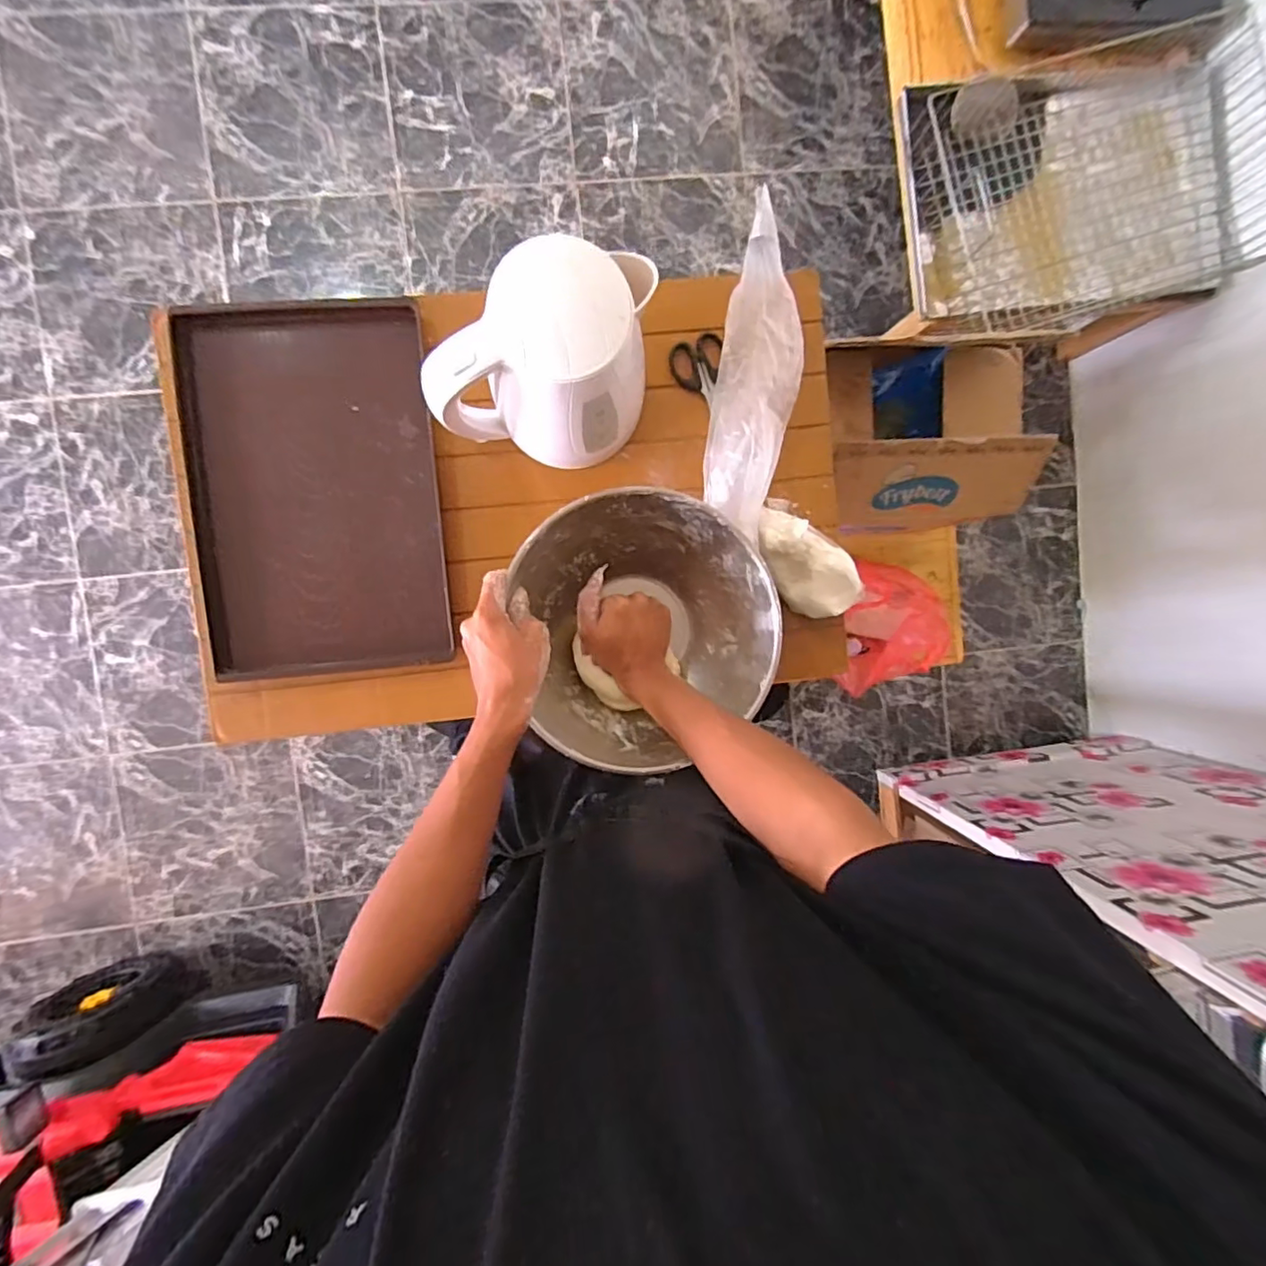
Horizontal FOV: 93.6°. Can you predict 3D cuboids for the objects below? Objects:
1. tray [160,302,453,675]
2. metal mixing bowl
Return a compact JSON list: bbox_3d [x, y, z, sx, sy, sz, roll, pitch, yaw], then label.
[{"bbox_3d":[-0.319,-0.143,0.602,0.233,0.021,0.363,-5,95,-4],"label":"tray"},{"bbox_3d":[0.017,-0.008,0.593,0.227,0.107,0.252,-10,96,-4],"label":"metal mixing bowl"}]

